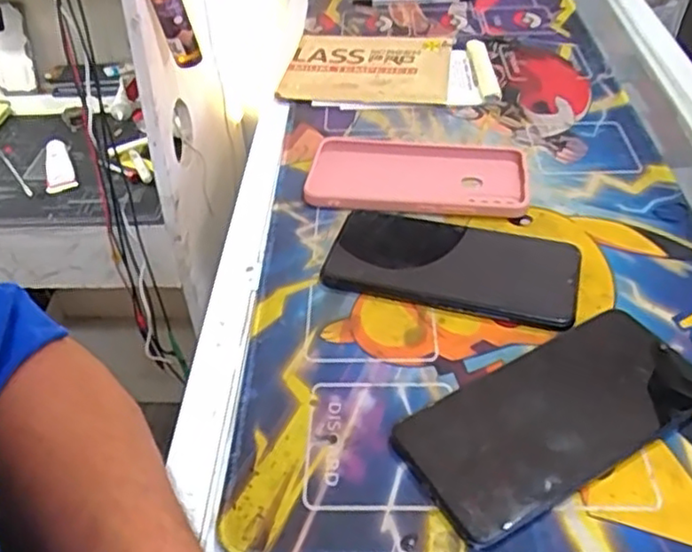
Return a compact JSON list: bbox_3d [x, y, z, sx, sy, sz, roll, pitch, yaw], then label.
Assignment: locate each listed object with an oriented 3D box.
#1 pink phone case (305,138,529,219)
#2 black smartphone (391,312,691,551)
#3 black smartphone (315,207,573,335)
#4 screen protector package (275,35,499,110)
[{"bbox_3d":[0.054,-0.075,0.506,0.160,0.011,0.095,5,43,9],"label":"pink phone case"},{"bbox_3d":[0.109,0.070,0.343,0.161,0.013,0.074,-24,46,-21],"label":"black smartphone"},{"bbox_3d":[0.068,-0.007,0.435,0.158,0.012,0.074,10,44,14],"label":"black smartphone"},{"bbox_3d":[0.040,-0.198,0.641,0.195,0.016,0.130,3,43,7],"label":"screen protector package"}]

